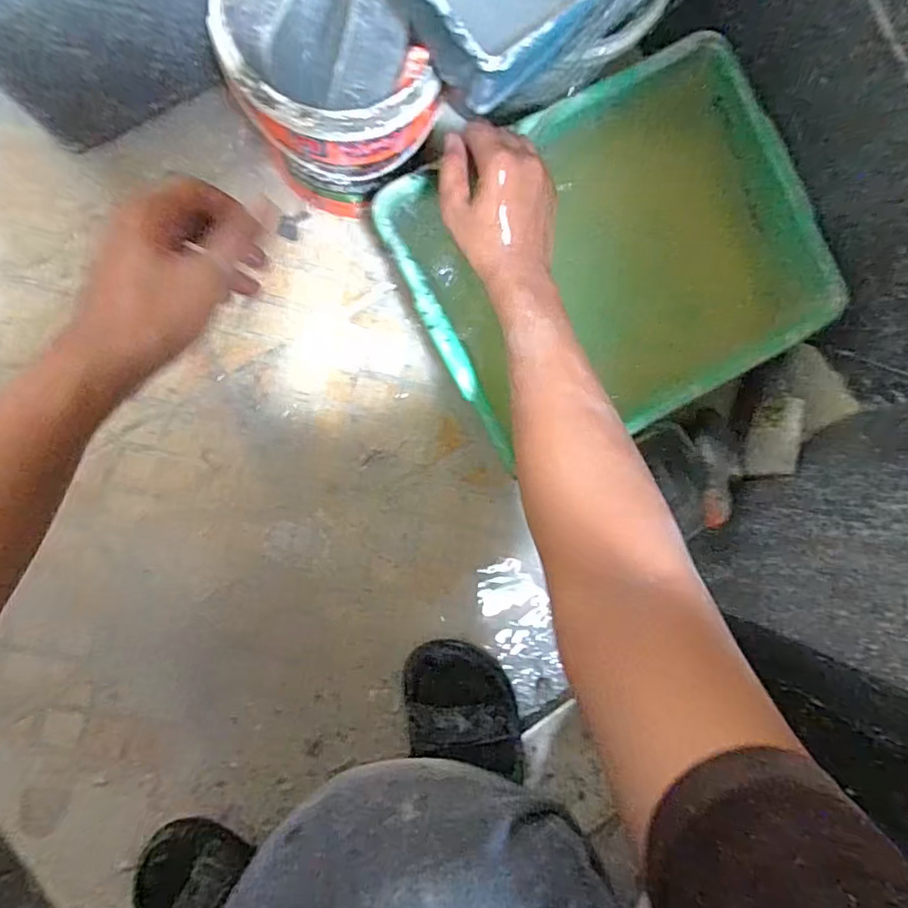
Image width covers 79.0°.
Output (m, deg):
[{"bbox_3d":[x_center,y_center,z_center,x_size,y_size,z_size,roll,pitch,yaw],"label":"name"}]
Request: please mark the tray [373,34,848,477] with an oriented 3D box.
[{"bbox_3d":[0.150,-0.187,0.599,0.385,0.165,0.302,-29,93,-6],"label":"tray"}]

